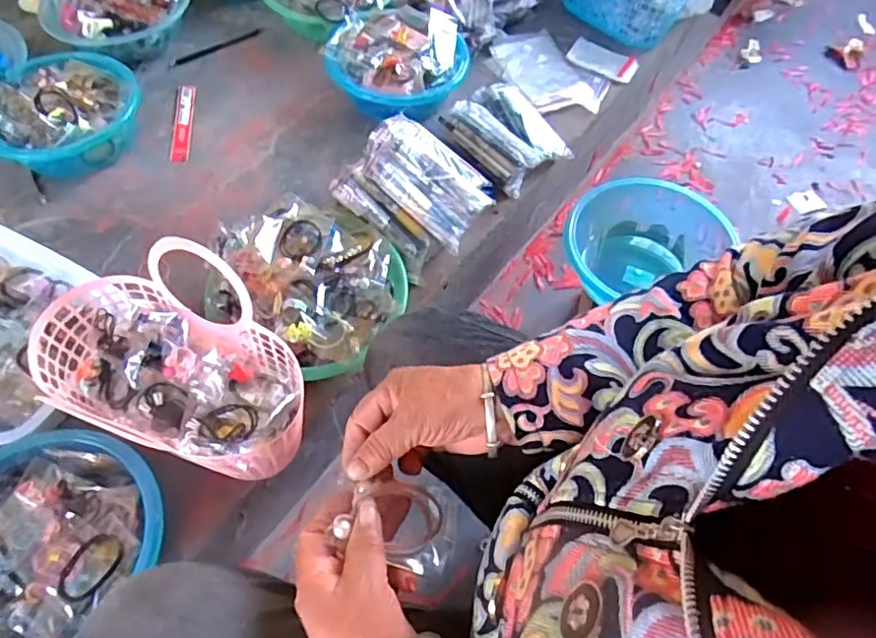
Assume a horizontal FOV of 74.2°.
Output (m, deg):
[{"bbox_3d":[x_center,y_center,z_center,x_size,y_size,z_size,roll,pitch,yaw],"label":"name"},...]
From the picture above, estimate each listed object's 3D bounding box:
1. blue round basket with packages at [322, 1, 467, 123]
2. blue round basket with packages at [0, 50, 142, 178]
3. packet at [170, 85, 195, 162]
[{"bbox_3d":[-0.071,-0.417,0.959,0.206,0.094,0.219,1,62,-1],"label":"blue round basket with packages"},{"bbox_3d":[-0.555,-0.312,0.867,0.184,0.093,0.226,5,62,1],"label":"blue round basket with packages"},{"bbox_3d":[-0.416,-0.322,0.944,0.028,0.017,0.186,-7,63,-5],"label":"packet"}]

